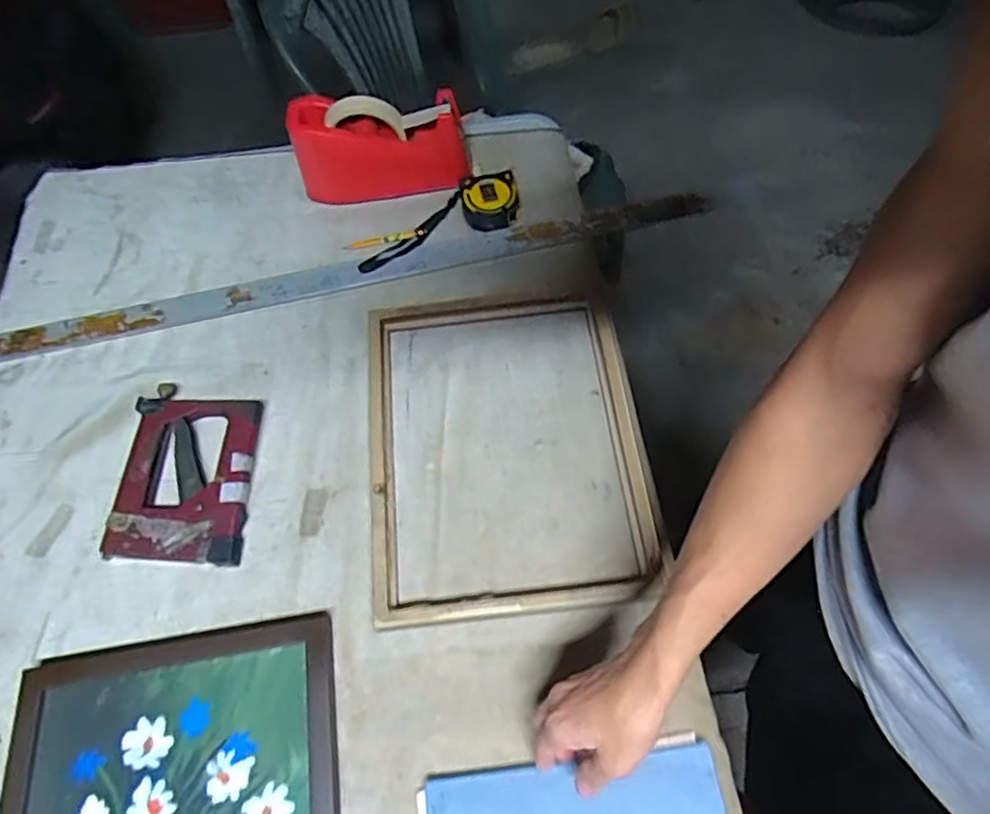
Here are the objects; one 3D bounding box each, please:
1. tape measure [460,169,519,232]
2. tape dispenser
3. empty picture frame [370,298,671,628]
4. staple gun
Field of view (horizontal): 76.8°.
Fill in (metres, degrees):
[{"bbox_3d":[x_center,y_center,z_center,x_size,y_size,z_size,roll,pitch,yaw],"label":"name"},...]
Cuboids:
[{"bbox_3d":[-0.006,-0.248,0.753,0.066,0.040,0.062,-8,64,-2],"label":"tape measure"},{"bbox_3d":[-0.137,-0.320,0.757,0.199,0.122,0.058,-9,64,-2],"label":"tape dispenser"},{"bbox_3d":[0.009,0.029,0.624,0.270,0.014,0.342,-7,63,-1],"label":"empty picture frame"},{"bbox_3d":[-0.306,0.062,0.619,0.122,0.024,0.181,-2,64,2],"label":"staple gun"}]

